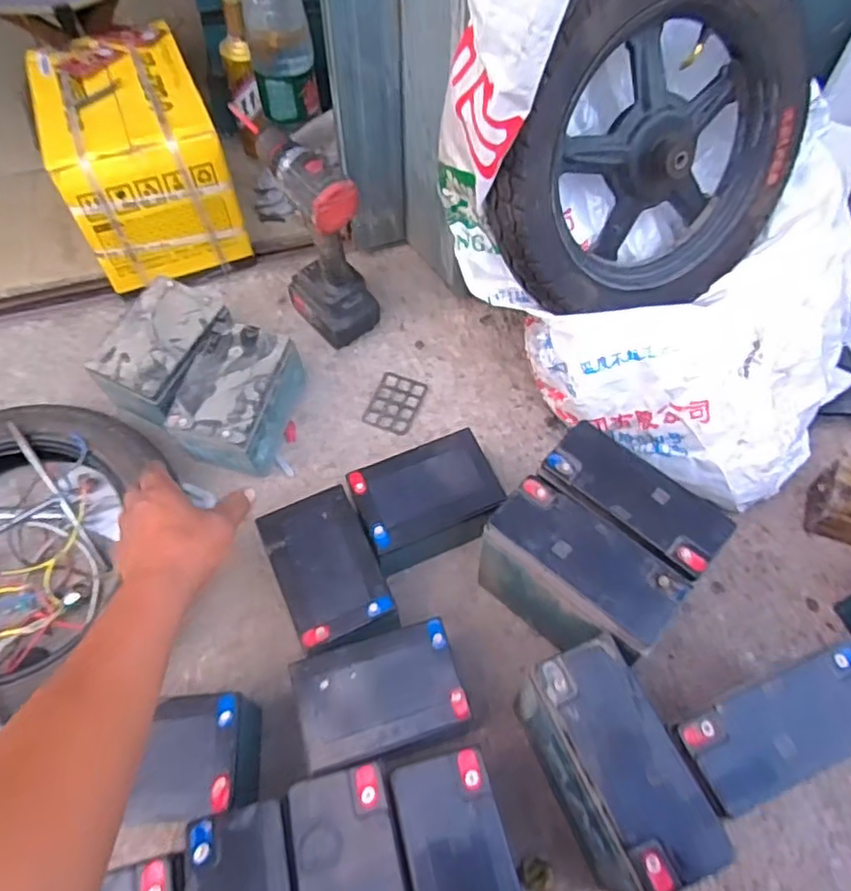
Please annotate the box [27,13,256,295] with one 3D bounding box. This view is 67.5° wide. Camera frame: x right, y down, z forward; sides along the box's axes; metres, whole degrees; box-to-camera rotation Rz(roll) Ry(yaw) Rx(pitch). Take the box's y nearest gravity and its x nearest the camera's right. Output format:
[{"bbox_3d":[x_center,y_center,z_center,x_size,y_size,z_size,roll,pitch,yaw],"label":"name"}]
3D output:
[{"bbox_3d":[-0.389,-0.402,0.857,0.191,0.161,0.329,-22,64,-13],"label":"box"}]

